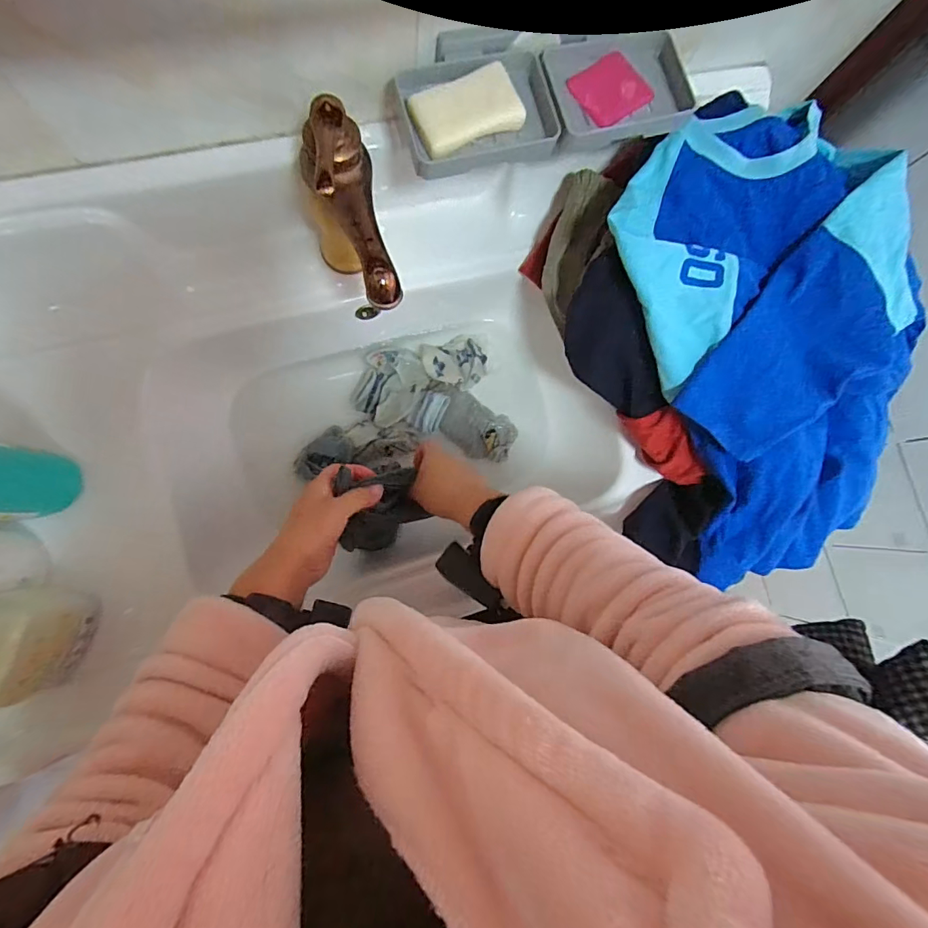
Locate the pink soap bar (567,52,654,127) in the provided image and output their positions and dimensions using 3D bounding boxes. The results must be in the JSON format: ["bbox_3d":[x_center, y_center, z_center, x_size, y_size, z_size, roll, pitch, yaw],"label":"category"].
[{"bbox_3d":[0.133,-0.341,0.428,0.065,0.009,0.058,-36,90,-9],"label":"pink soap bar"}]

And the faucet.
[{"bbox_3d":[-0.090,-0.204,0.376,0.053,0.079,0.150,-13,86,-9],"label":"faucet"}]

